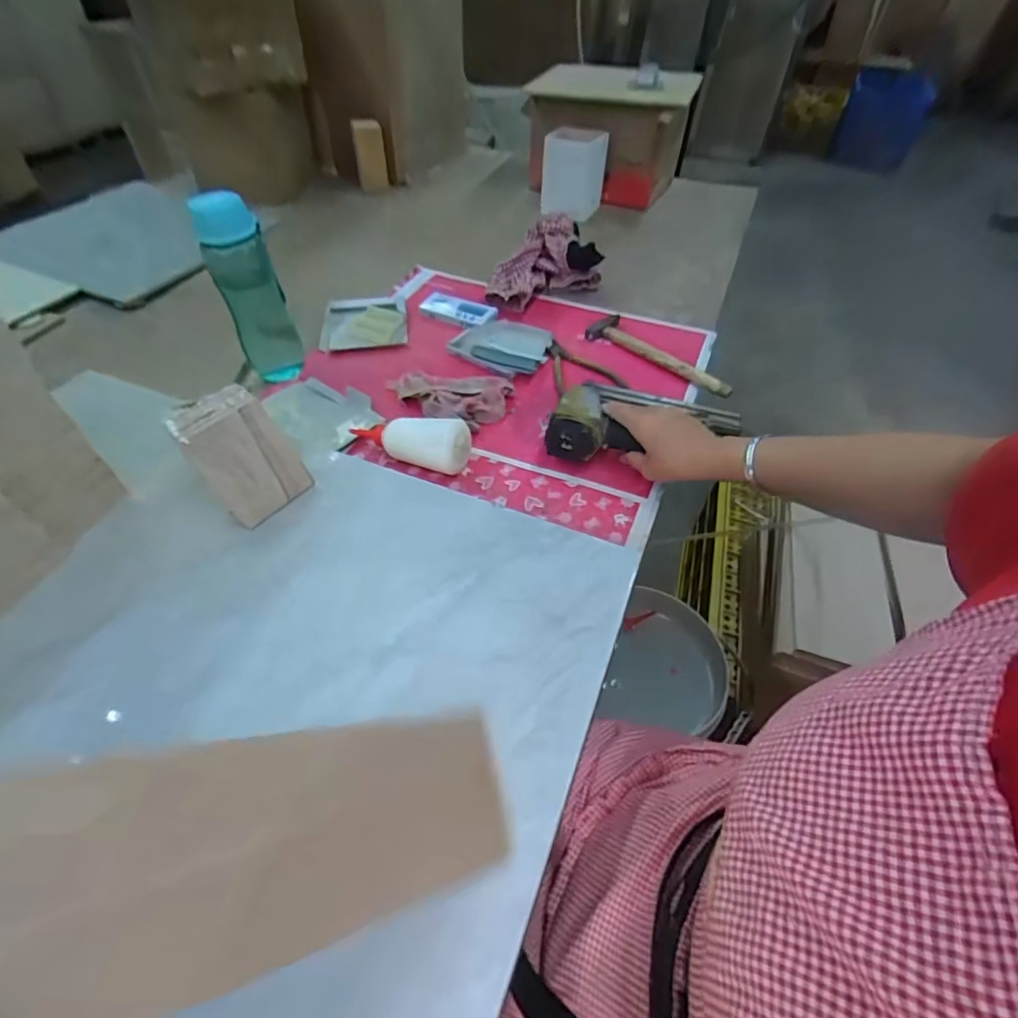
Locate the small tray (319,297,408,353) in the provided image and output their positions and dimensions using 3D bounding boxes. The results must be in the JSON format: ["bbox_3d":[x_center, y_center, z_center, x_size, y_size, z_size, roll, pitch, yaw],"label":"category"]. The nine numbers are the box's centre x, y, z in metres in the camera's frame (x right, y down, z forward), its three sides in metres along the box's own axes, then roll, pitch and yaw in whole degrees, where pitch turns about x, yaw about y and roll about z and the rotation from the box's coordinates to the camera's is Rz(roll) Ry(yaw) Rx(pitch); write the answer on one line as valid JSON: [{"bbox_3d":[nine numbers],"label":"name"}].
[{"bbox_3d":[-0.238,-0.308,0.853,0.137,0.023,0.139,-6,49,-8],"label":"small tray"}]

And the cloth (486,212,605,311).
[{"bbox_3d":[0.073,-0.434,0.940,0.179,0.083,0.247,11,49,7],"label":"cloth"}]

